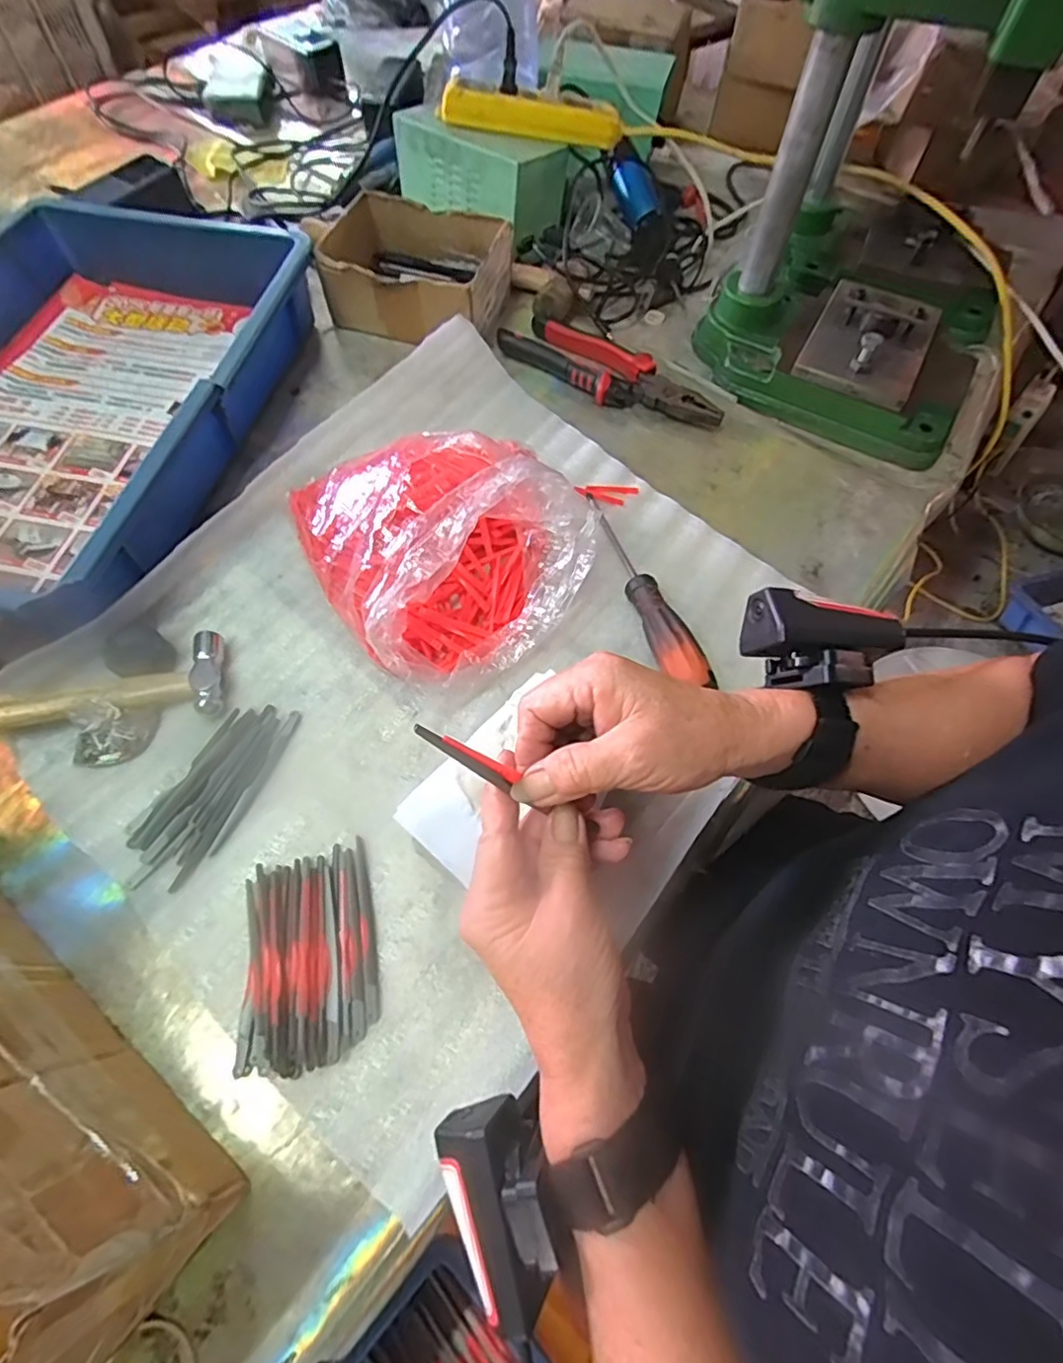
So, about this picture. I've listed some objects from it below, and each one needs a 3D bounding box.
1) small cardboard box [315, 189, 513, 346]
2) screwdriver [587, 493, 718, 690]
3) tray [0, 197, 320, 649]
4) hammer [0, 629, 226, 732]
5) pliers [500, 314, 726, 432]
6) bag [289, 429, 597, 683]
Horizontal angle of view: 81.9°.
[{"bbox_3d":[-0.114,-0.406,0.614,0.167,0.067,0.132,15,63,8],"label":"small cardboard box"},{"bbox_3d":[0.080,-0.073,0.465,0.027,0.026,0.192,-18,64,-10],"label":"screwdriver"},{"bbox_3d":[-0.390,-0.249,0.524,0.306,0.076,0.421,14,63,7],"label":"tray"},{"bbox_3d":[-0.292,0.000,0.419,0.152,0.031,0.059,-7,62,-4],"label":"hammer"},{"bbox_3d":[0.076,-0.292,0.582,0.221,0.024,0.057,29,66,14],"label":"pliers"},{"bbox_3d":[-0.073,-0.111,0.434,0.163,0.110,0.211,-34,67,-17],"label":"bag"}]

